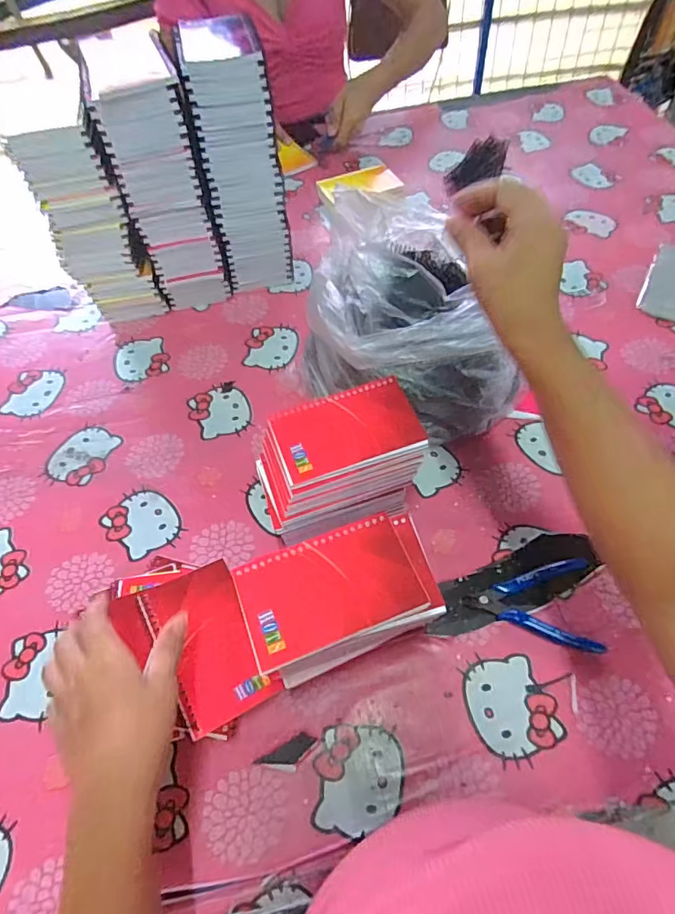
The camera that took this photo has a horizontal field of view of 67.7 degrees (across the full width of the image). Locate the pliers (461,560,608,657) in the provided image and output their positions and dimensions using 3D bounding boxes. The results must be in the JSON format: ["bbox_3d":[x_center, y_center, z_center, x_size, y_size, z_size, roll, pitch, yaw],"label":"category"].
[{"bbox_3d":[0.183,0.137,0.477,0.116,0.012,0.083,2,57,4],"label":"pliers"}]

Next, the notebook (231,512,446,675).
[{"bbox_3d":[0.001,0.098,0.383,0.143,0.009,0.085,-16,58,-8],"label":"notebook"}]

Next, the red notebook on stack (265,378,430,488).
[{"bbox_3d":[0.008,-0.025,0.470,0.131,0.012,0.079,-18,58,-9],"label":"red notebook on stack"}]

